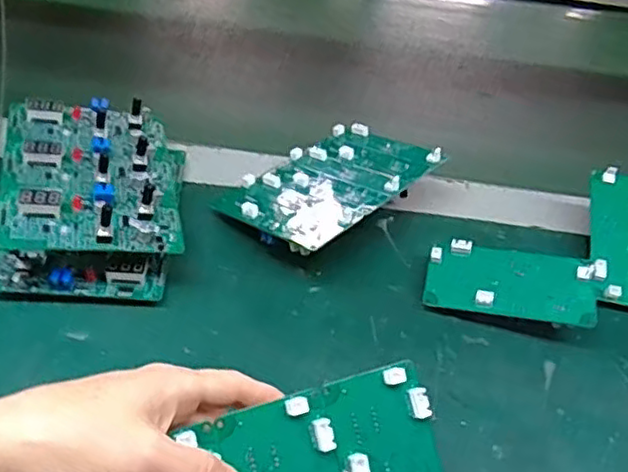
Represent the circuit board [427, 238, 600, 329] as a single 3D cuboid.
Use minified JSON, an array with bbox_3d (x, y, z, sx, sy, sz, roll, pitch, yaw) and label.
[{"bbox_3d":[0.127,0.029,0.416,0.104,0.008,0.047,7,59,13],"label":"circuit board"}]

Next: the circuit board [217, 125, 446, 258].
[{"bbox_3d":[0.014,-0.037,0.470,0.103,0.024,0.145,24,46,38],"label":"circuit board"}]

